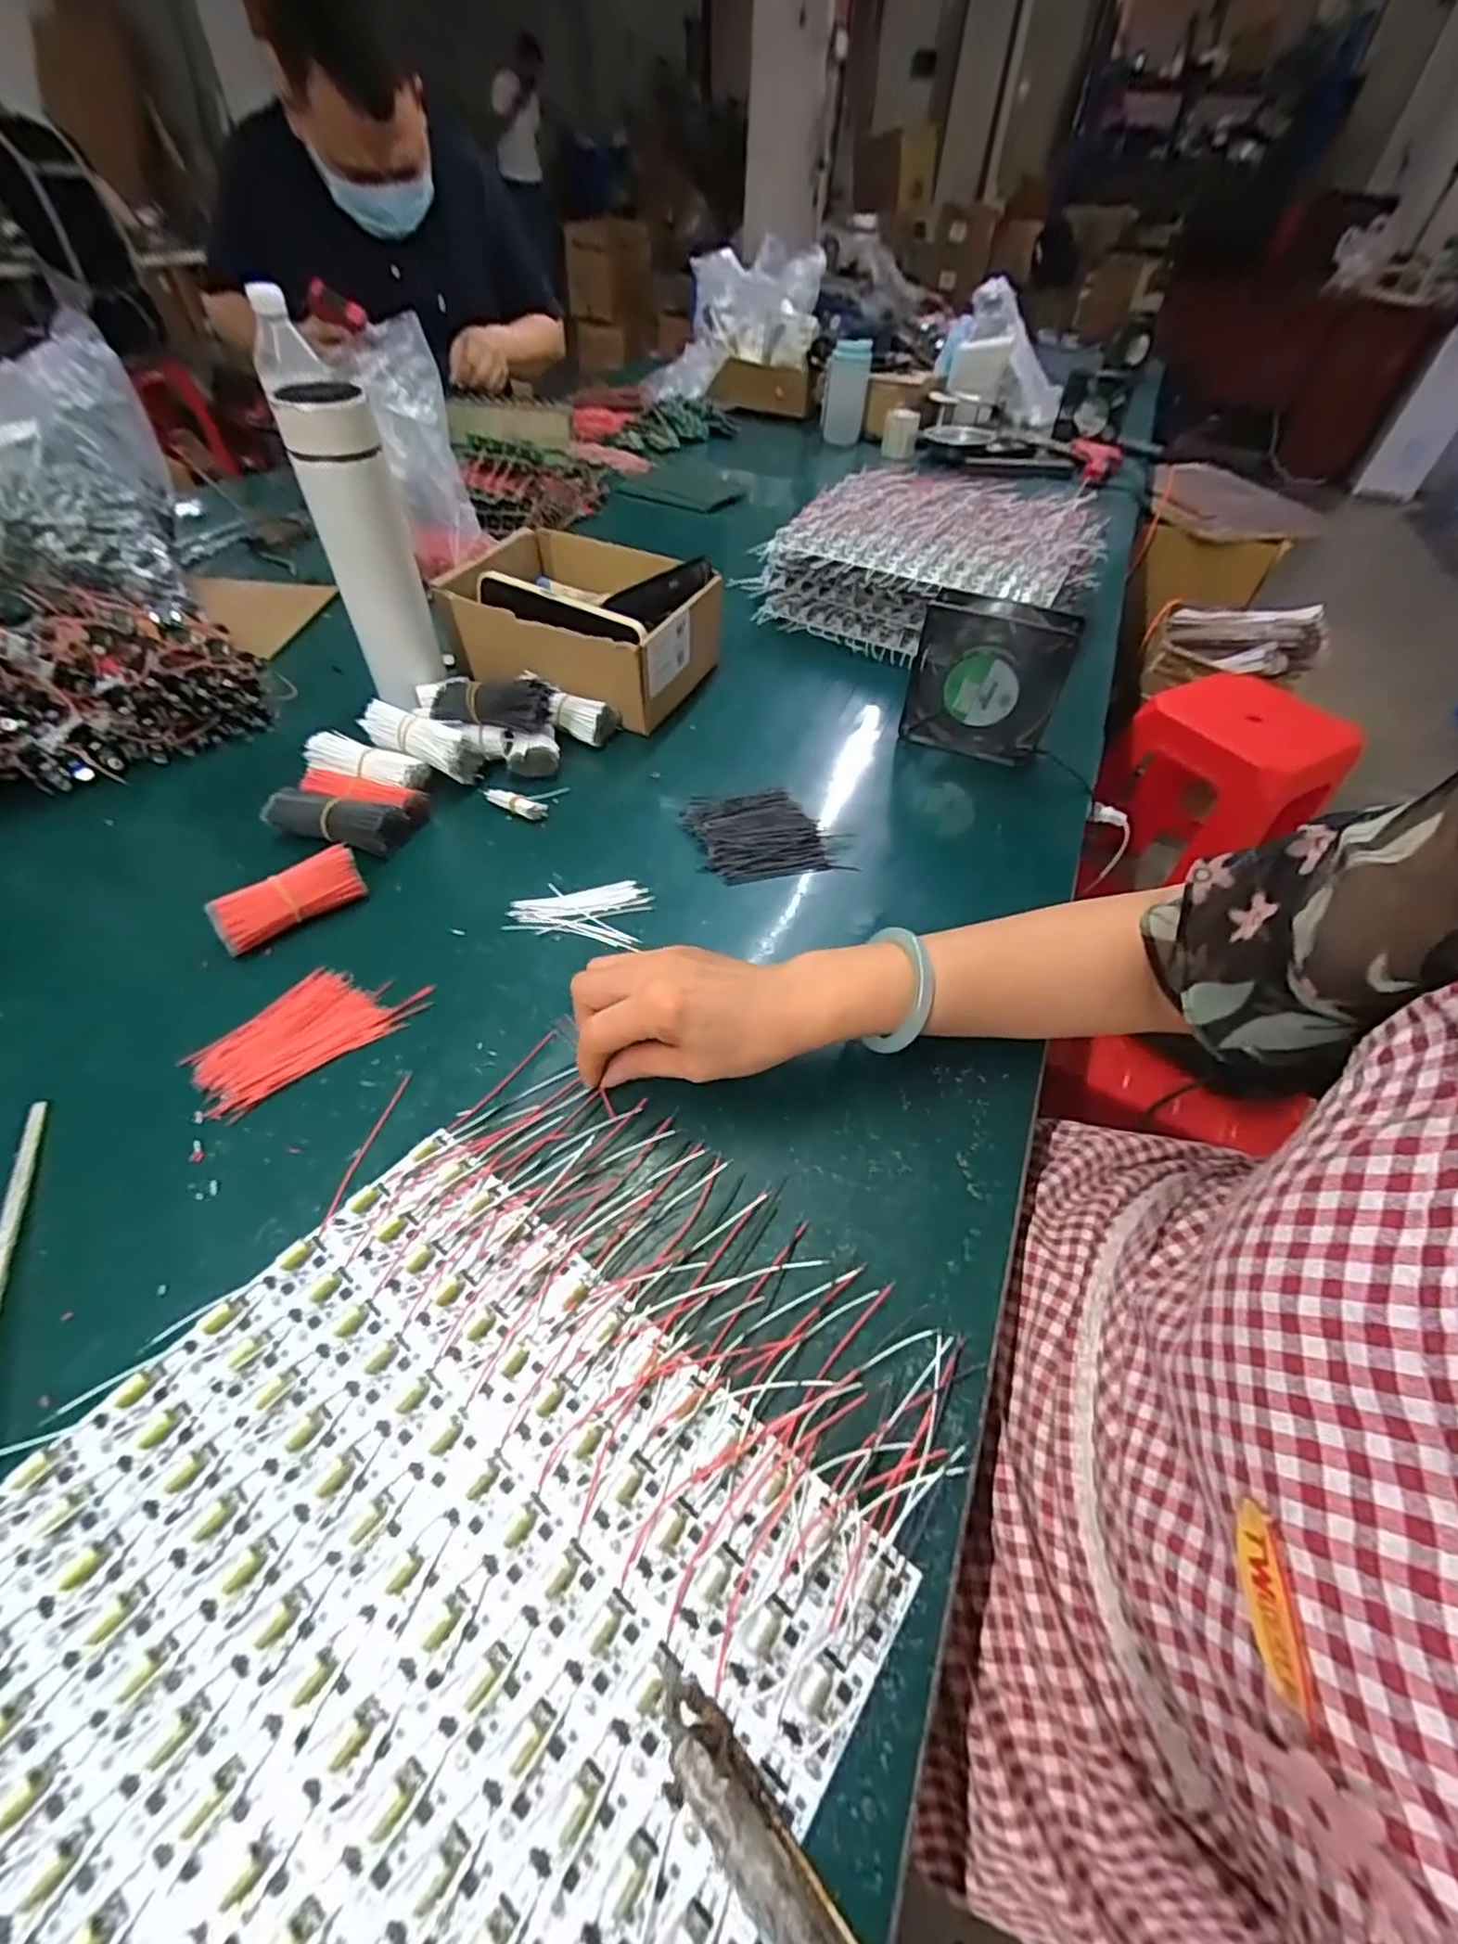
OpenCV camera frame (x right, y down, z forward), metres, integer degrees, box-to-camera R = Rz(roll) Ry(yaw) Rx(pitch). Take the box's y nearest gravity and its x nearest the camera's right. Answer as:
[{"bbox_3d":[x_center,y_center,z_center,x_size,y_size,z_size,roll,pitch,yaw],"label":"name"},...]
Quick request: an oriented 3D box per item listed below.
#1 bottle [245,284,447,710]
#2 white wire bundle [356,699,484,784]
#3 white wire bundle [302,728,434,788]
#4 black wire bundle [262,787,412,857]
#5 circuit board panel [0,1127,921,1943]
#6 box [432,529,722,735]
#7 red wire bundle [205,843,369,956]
[{"bbox_3d":[-0.276,-0.321,0.530,0.066,0.217,0.051,-25,55,-23],"label":"bottle"},{"bbox_3d":[-0.243,-0.186,0.548,0.093,0.031,0.033,23,54,1],"label":"white wire bundle"},{"bbox_3d":[-0.285,-0.164,0.545,0.089,0.035,0.034,11,49,5],"label":"white wire bundle"},{"bbox_3d":[-0.287,-0.110,0.507,0.092,0.034,0.032,9,49,3],"label":"black wire bundle"},{"bbox_3d":[-0.117,0.223,0.248,0.282,0.006,0.242,32,53,23],"label":"circuit board panel"},{"bbox_3d":[-0.132,-0.328,0.654,0.208,0.102,0.173,23,52,15],"label":"box"},{"bbox_3d":[-0.286,-0.047,0.451,0.091,0.032,0.026,-35,60,-29],"label":"red wire bundle"}]

